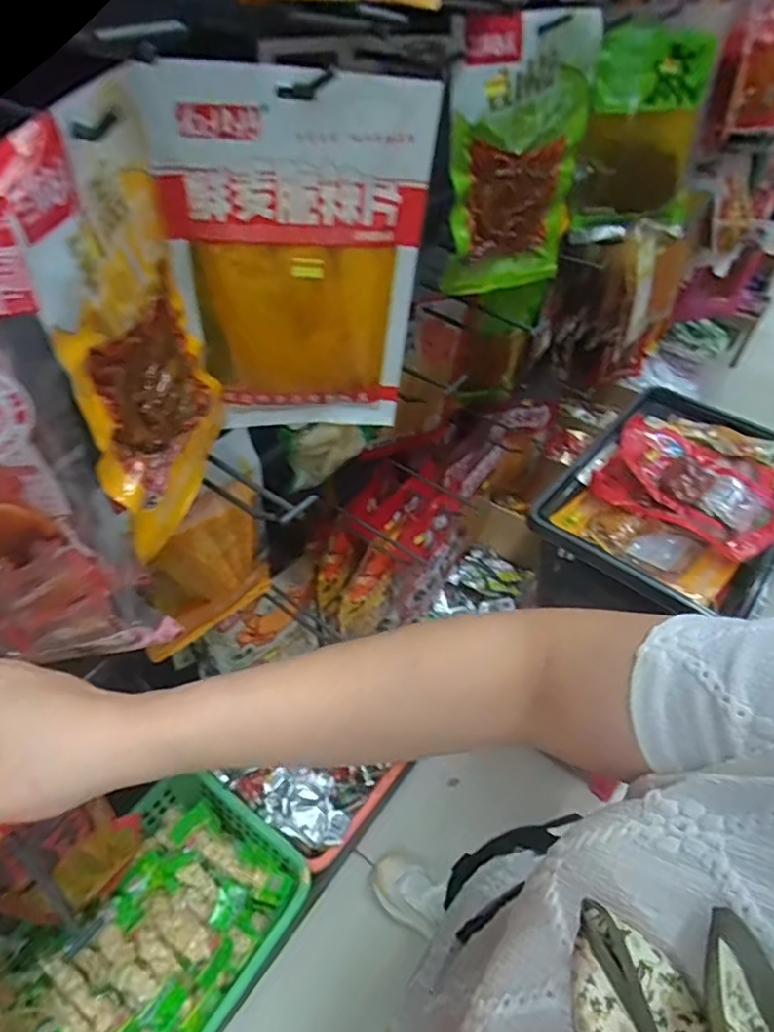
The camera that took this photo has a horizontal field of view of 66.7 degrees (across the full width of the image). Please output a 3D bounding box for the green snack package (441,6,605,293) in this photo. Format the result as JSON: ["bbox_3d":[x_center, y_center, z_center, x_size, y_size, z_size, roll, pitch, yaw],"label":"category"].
[{"bbox_3d":[0.136,-0.355,0.597,0.162,0.238,0.028,-26,48,-21],"label":"green snack package"}]

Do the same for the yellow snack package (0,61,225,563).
[{"bbox_3d":[-0.147,-0.110,0.358,0.019,0.235,0.170,1,45,3],"label":"yellow snack package"}]

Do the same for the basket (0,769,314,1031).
[{"bbox_3d":[-0.342,0.617,0.873,0.295,0.101,0.401,26,51,25],"label":"basket"}]

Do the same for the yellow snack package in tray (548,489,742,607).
[{"bbox_3d":[0.363,0.035,0.844,0.238,0.040,0.077,33,54,30],"label":"yellow snack package in tray"}]

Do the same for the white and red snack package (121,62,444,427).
[{"bbox_3d":[-0.056,-0.175,0.432,0.173,0.246,0.017,-10,45,-9],"label":"white and red snack package"}]

